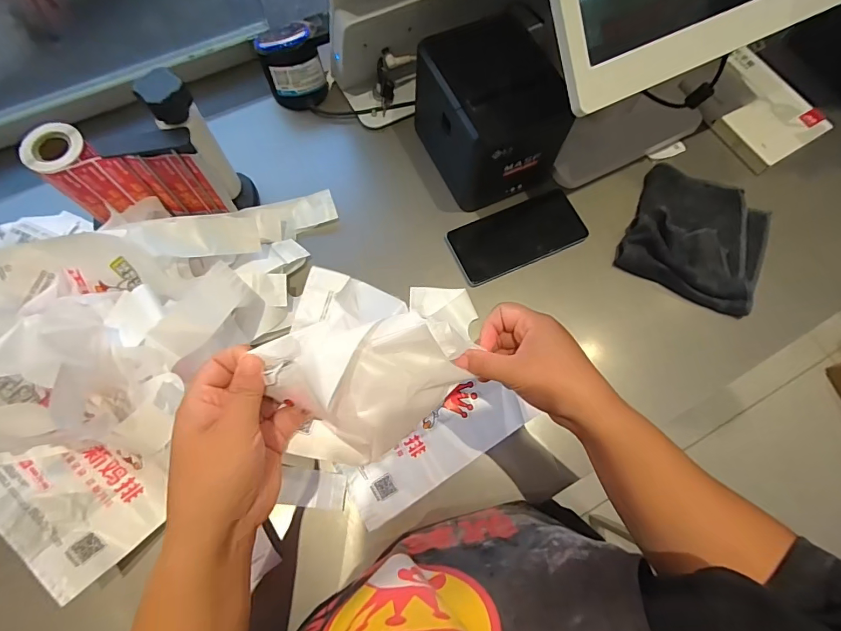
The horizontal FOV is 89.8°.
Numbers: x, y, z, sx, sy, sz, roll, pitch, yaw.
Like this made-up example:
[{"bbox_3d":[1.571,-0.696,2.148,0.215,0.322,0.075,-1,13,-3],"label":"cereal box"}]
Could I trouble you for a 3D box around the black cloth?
[{"bbox_3d":[0.339,-0.100,0.514,0.155,0.030,0.164,28,73,6],"label":"black cloth"}]

